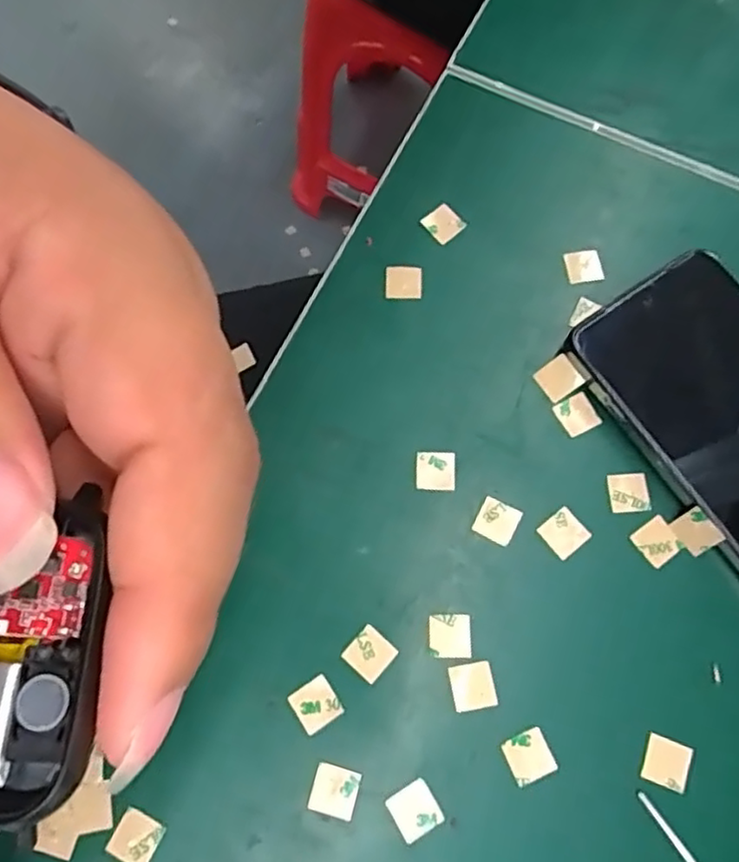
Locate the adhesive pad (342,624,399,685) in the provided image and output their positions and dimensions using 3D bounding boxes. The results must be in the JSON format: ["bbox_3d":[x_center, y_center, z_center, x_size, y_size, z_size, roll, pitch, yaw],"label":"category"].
[{"bbox_3d":[0.000,0.082,0.245,0.016,0.004,0.015,41,77,11],"label":"adhesive pad"}]

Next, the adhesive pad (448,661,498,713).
[{"bbox_3d":[0.038,0.093,0.241,0.015,0.004,0.016,-10,73,-3],"label":"adhesive pad"}]

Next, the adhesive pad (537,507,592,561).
[{"bbox_3d":[0.076,0.039,0.258,0.016,0.004,0.015,-39,77,-11],"label":"adhesive pad"}]

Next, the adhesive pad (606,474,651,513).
[{"bbox_3d":[0.103,0.025,0.264,0.015,0.004,0.015,-7,80,8],"label":"adhesive pad"}]

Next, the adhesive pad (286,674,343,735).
[{"bbox_3d":[-0.020,0.098,0.239,0.015,0.004,0.015,-32,76,-9],"label":"adhesive pad"}]

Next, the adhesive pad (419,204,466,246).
[{"bbox_3d":[0.033,-0.093,0.300,0.014,0.004,0.015,-42,84,1],"label":"adhesive pad"}]

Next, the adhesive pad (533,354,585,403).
[{"bbox_3d":[0.078,-0.022,0.275,0.016,0.004,0.016,-39,81,16],"label":"adhesive pad"}]

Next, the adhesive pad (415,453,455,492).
[{"bbox_3d":[0.026,0.016,0.265,0.016,0.004,0.015,3,73,1],"label":"adhesive pad"}]

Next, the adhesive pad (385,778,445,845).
[{"bbox_3d":[0.016,0.131,0.229,0.016,0.004,0.016,-30,75,-9],"label":"adhesive pad"}]

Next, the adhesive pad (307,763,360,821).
[{"bbox_3d":[-0.012,0.125,0.231,0.016,0.004,0.016,15,73,5],"label":"adhesive pad"}]

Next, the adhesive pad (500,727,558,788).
[{"bbox_3d":[0.056,0.115,0.234,0.015,0.004,0.016,-24,74,-7],"label":"adhesive pad"}]

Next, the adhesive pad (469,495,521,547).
[{"bbox_3d":[0.050,0.035,0.259,0.016,0.004,0.015,25,74,7],"label":"adhesive pad"}]

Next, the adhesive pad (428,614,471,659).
[{"bbox_3d":[0.030,0.076,0.246,0.015,0.004,0.015,1,73,0],"label":"adhesive pad"}]

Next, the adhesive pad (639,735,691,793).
[{"bbox_3d":[0.105,0.117,0.235,0.015,0.004,0.015,21,73,7],"label":"adhesive pad"}]

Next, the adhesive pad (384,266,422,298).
[{"bbox_3d":[0.015,-0.065,0.290,0.016,0.004,0.015,2,73,1],"label":"adhesive pad"}]

